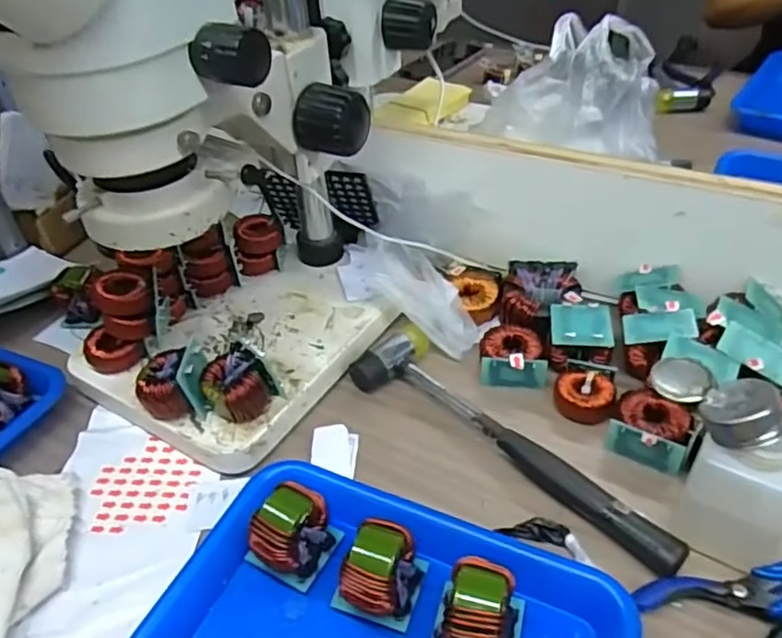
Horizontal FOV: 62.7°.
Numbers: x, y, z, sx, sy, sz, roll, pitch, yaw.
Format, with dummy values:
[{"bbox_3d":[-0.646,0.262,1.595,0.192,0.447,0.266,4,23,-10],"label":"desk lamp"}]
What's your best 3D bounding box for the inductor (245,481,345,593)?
[{"bbox_3d":[-0.061,0.129,0.387,0.045,0.047,0.043,19,45,25],"label":"inductor"}]

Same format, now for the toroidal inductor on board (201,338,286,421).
[{"bbox_3d":[-0.111,0.048,0.463,0.045,0.051,0.042,18,45,25],"label":"toroidal inductor on board"}]

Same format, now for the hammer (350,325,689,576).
[{"bbox_3d":[0.085,0.081,0.460,0.267,0.035,0.067,29,50,33],"label":"hammer"}]

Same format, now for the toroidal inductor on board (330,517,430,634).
[{"bbox_3d":[-0.007,0.146,0.370,0.045,0.048,0.045,13,43,20],"label":"toroidal inductor on board"}]

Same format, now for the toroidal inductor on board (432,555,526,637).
[{"bbox_3d":[0.048,0.160,0.346,0.046,0.047,0.045,9,41,16],"label":"toroidal inductor on board"}]

